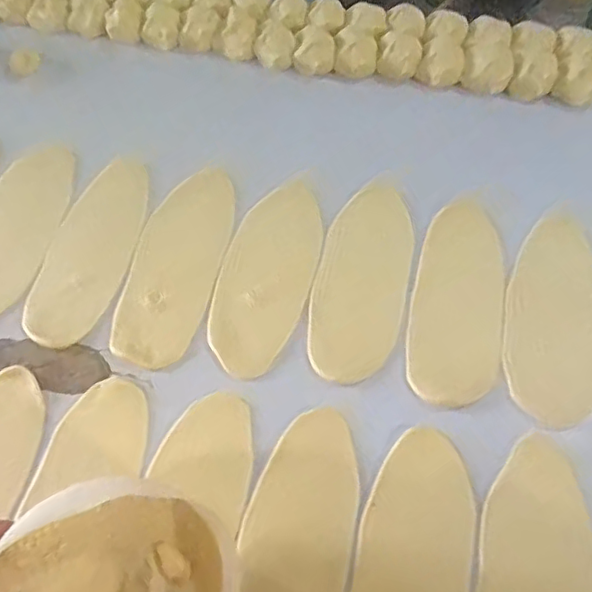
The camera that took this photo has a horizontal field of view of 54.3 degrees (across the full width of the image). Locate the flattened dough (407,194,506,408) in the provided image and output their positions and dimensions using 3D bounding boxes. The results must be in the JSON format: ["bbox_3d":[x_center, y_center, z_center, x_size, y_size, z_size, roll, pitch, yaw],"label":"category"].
[{"bbox_3d":[0.158,0.001,0.559,0.084,0.011,0.219,12,64,7],"label":"flattened dough"}]

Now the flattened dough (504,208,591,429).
[{"bbox_3d":[0.251,0.014,0.554,0.088,0.015,0.229,14,64,8],"label":"flattened dough"}]

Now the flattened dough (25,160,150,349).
[{"bbox_3d":[-0.211,-0.051,0.590,0.089,0.008,0.215,7,63,4],"label":"flattened dough"}]

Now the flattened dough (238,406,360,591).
[{"bbox_3d":[0.001,0.202,0.454,0.085,0.013,0.223,8,63,5],"label":"flattened dough"}]

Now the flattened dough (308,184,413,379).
[{"bbox_3d":[0.066,-0.019,0.566,0.088,0.007,0.216,11,64,6],"label":"flattened dough"}]

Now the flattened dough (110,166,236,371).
[{"bbox_3d":[-0.121,-0.036,0.585,0.085,0.006,0.222,11,64,6],"label":"flattened dough"}]

